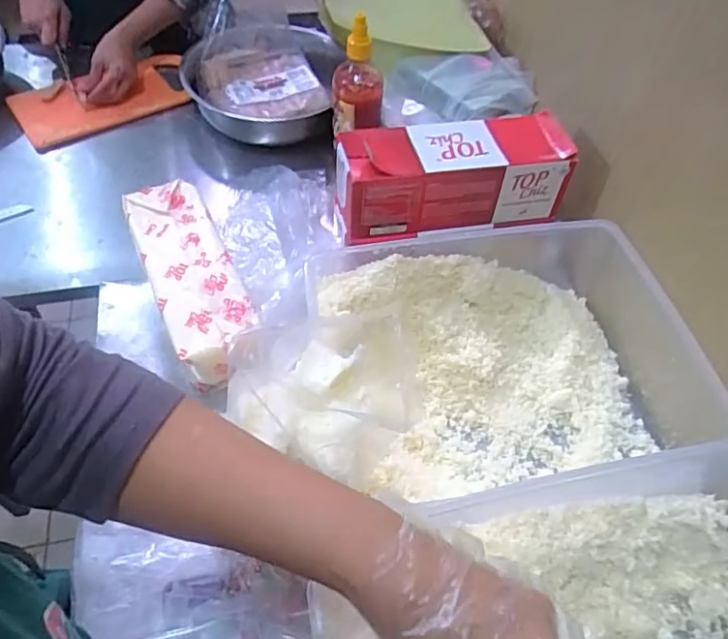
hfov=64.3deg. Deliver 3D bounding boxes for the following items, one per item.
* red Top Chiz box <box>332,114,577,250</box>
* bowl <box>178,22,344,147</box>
[{"bbox_3d":[0.102,-0.164,0.695,0.263,0.119,0.097,-8,55,-10],"label":"red Top Chiz box"},{"bbox_3d":[-0.166,-0.379,0.930,0.235,0.104,0.238,2,53,-3],"label":"bowl"}]

